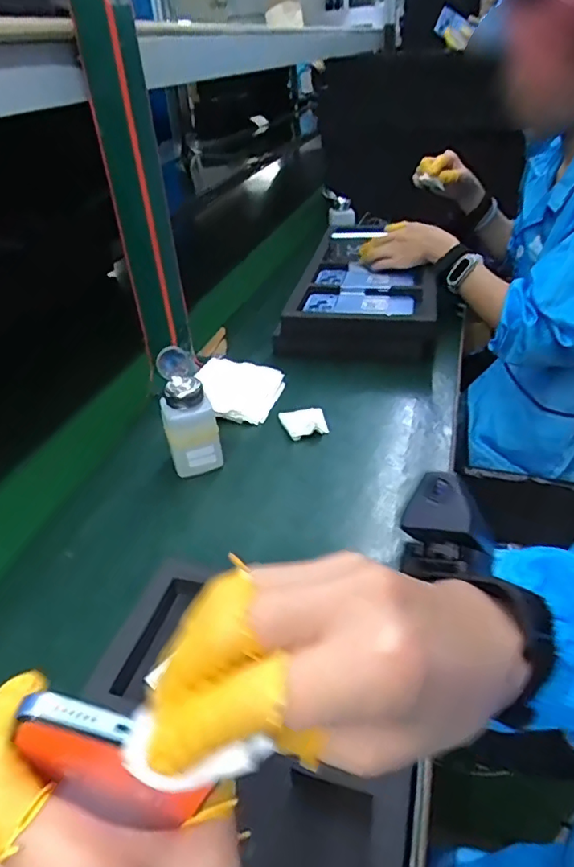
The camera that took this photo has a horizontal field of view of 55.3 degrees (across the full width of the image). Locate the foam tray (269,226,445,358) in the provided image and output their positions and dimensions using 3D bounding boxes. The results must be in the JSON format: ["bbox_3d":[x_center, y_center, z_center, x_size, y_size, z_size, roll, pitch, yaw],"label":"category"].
[{"bbox_3d":[0.130,-0.238,0.891,0.232,0.056,0.328,6,46,14],"label":"foam tray"}]

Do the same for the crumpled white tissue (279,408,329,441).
[{"bbox_3d":[0.022,-0.016,0.671,0.051,0.018,0.058,-13,35,-12],"label":"crumpled white tissue"}]

